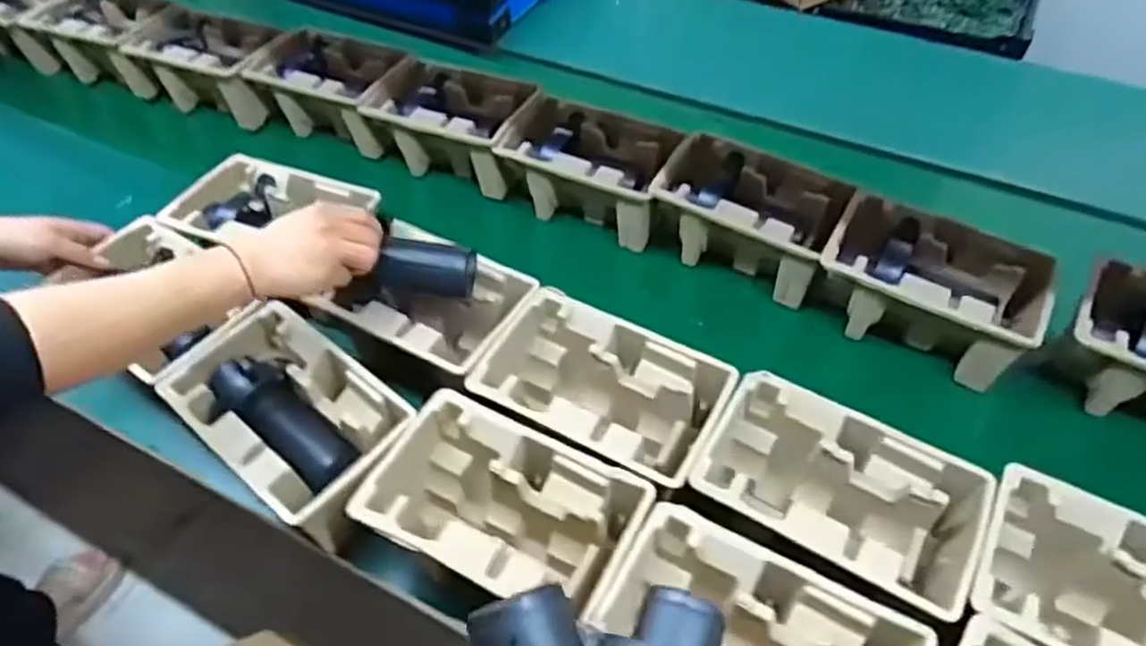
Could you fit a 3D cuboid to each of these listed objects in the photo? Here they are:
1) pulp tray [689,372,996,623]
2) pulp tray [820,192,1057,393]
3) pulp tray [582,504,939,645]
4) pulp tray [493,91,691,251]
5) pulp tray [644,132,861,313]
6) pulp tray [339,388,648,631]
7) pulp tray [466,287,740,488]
[{"bbox_3d":[0.229,0.159,0.636,0.231,0.092,0.146,22,55,20],"label":"pulp tray"},{"bbox_3d":[0.395,-0.037,0.799,0.228,0.099,0.142,31,58,25],"label":"pulp tray"},{"bbox_3d":[0.138,0.266,0.561,0.231,0.104,0.141,22,55,20],"label":"pulp tray"},{"bbox_3d":[0.026,-0.206,0.948,0.219,0.102,0.131,20,54,19],"label":"pulp tray"},{"bbox_3d":[0.216,-0.130,0.883,0.220,0.102,0.139,23,55,21],"label":"pulp tray"},{"bbox_3d":[-0.057,0.170,0.631,0.221,0.089,0.137,20,55,19],"label":"pulp tray"},{"bbox_3d":[0.029,0.076,0.707,0.237,0.091,0.148,23,55,21],"label":"pulp tray"}]

